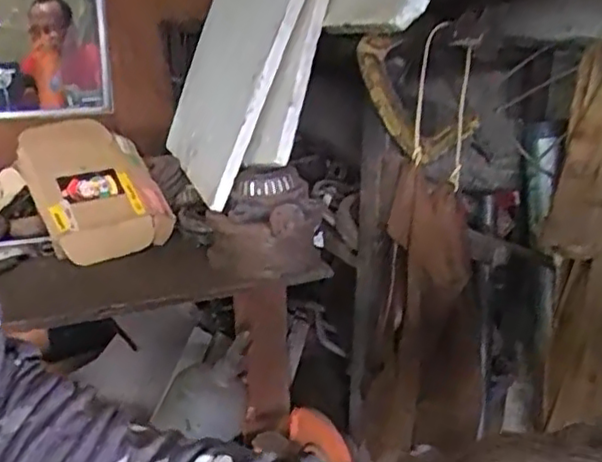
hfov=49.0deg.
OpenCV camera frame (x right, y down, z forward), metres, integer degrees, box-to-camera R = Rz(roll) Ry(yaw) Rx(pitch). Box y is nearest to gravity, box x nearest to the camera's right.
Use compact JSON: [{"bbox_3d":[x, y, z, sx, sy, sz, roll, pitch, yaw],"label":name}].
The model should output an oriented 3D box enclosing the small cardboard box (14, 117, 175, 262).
[{"bbox_3d":[-0.447,-0.113,1.438,0.269,0.072,0.410,-19,62,-30],"label":"small cardboard box"}]

